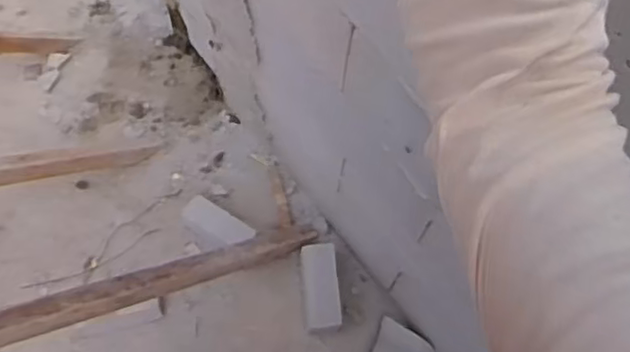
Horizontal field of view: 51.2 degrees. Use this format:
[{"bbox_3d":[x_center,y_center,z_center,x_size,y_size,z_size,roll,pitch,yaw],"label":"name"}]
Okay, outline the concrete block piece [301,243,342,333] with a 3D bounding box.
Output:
[{"bbox_3d":[0.014,0.262,1.562,0.086,0.052,0.202,-3,67,-3],"label":"concrete block piece"}]

